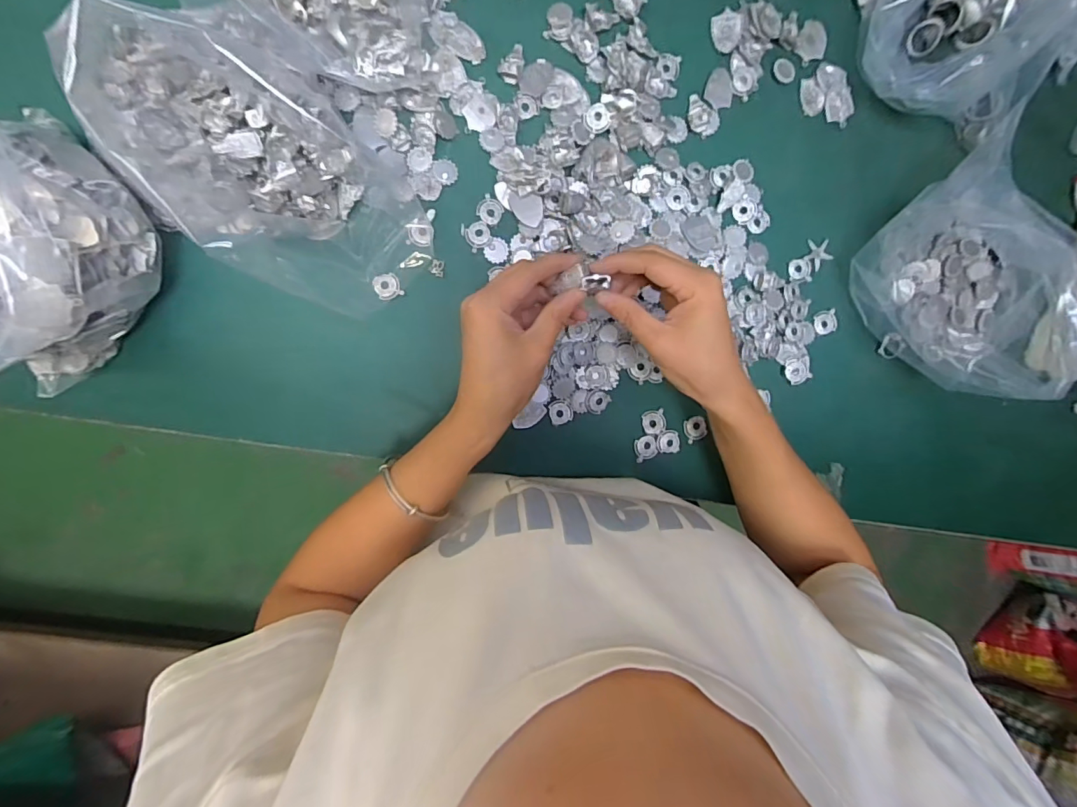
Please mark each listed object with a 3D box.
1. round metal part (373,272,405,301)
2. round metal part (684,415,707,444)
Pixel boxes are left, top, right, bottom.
[{"bbox_3d":[-0.126,-0.097,0.399,0.020,0.004,0.021,-25,98,-4],"label":"round metal part"},{"bbox_3d":[0.144,0.023,0.439,0.021,0.004,0.022,-1,95,-7],"label":"round metal part"}]

